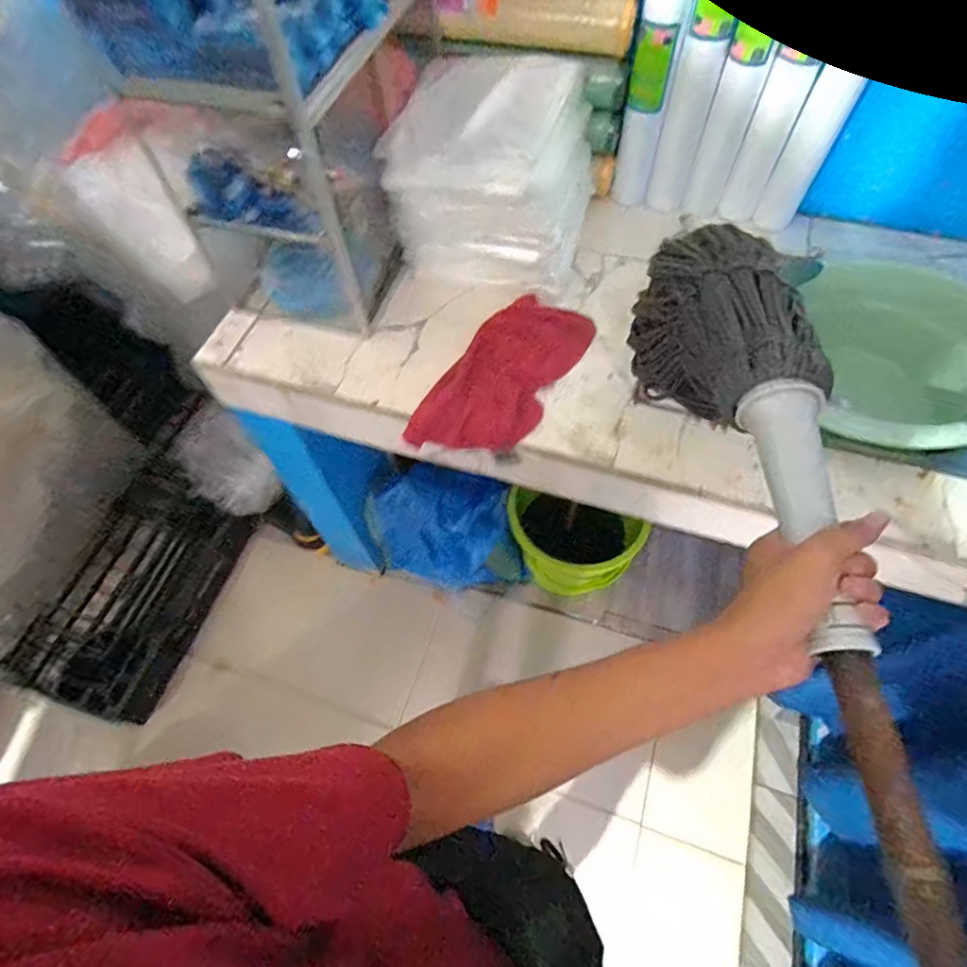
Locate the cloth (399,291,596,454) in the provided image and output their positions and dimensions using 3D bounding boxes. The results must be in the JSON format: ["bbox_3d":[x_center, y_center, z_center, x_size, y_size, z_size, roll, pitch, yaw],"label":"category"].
[{"bbox_3d":[0.037,-0.156,0.776,0.148,0.042,0.305,30,67,16],"label":"cloth"}]

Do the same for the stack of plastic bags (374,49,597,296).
[{"bbox_3d":[0.020,-0.456,0.788,0.258,0.206,0.236,16,64,10],"label":"stack of plastic bags"}]

